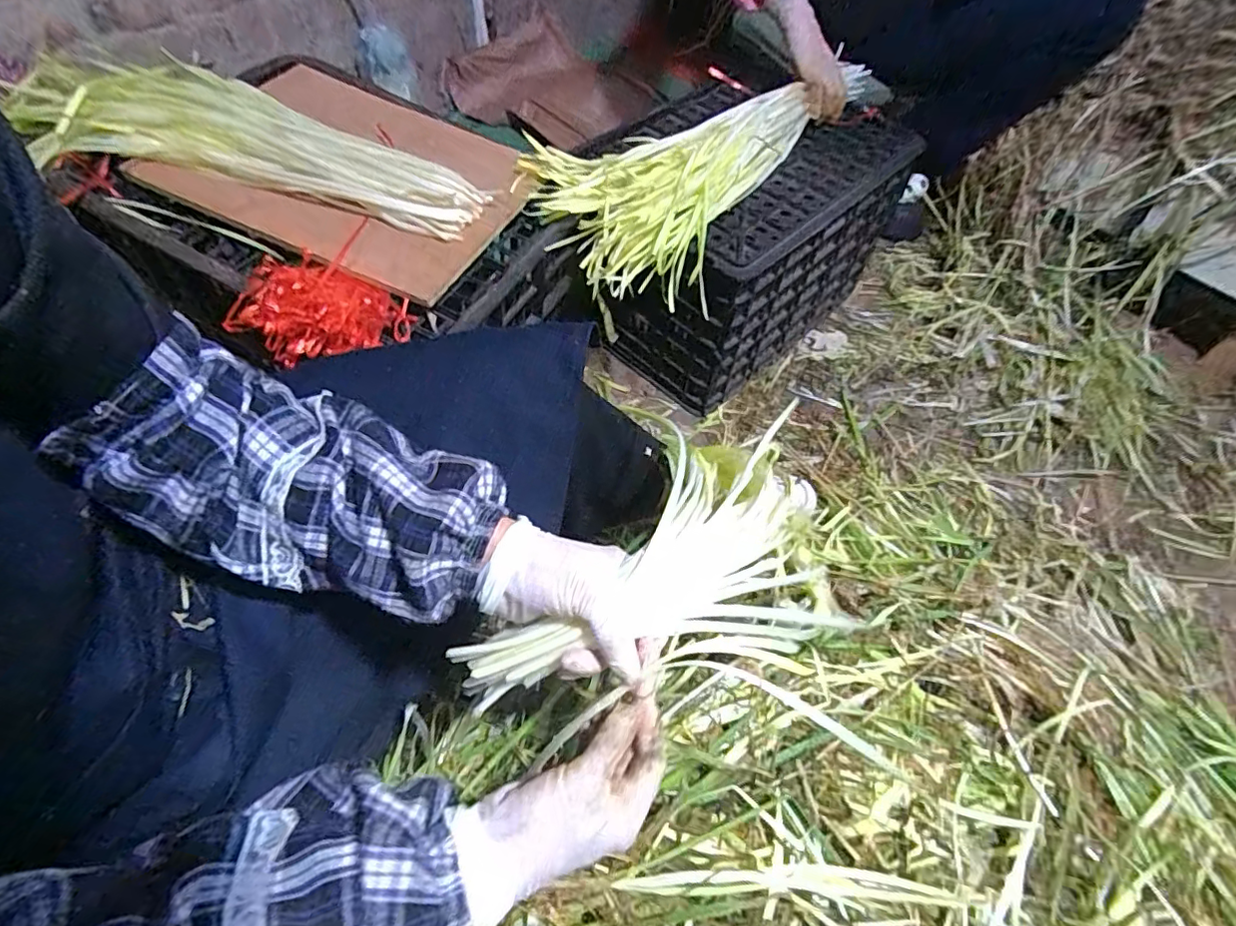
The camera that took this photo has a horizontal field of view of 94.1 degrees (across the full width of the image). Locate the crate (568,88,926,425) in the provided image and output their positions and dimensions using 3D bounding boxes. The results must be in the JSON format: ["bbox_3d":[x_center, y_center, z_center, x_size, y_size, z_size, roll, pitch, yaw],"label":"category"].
[{"bbox_3d":[0.174,-0.366,0.924,0.337,0.265,0.479,41,64,21],"label":"crate"}]

